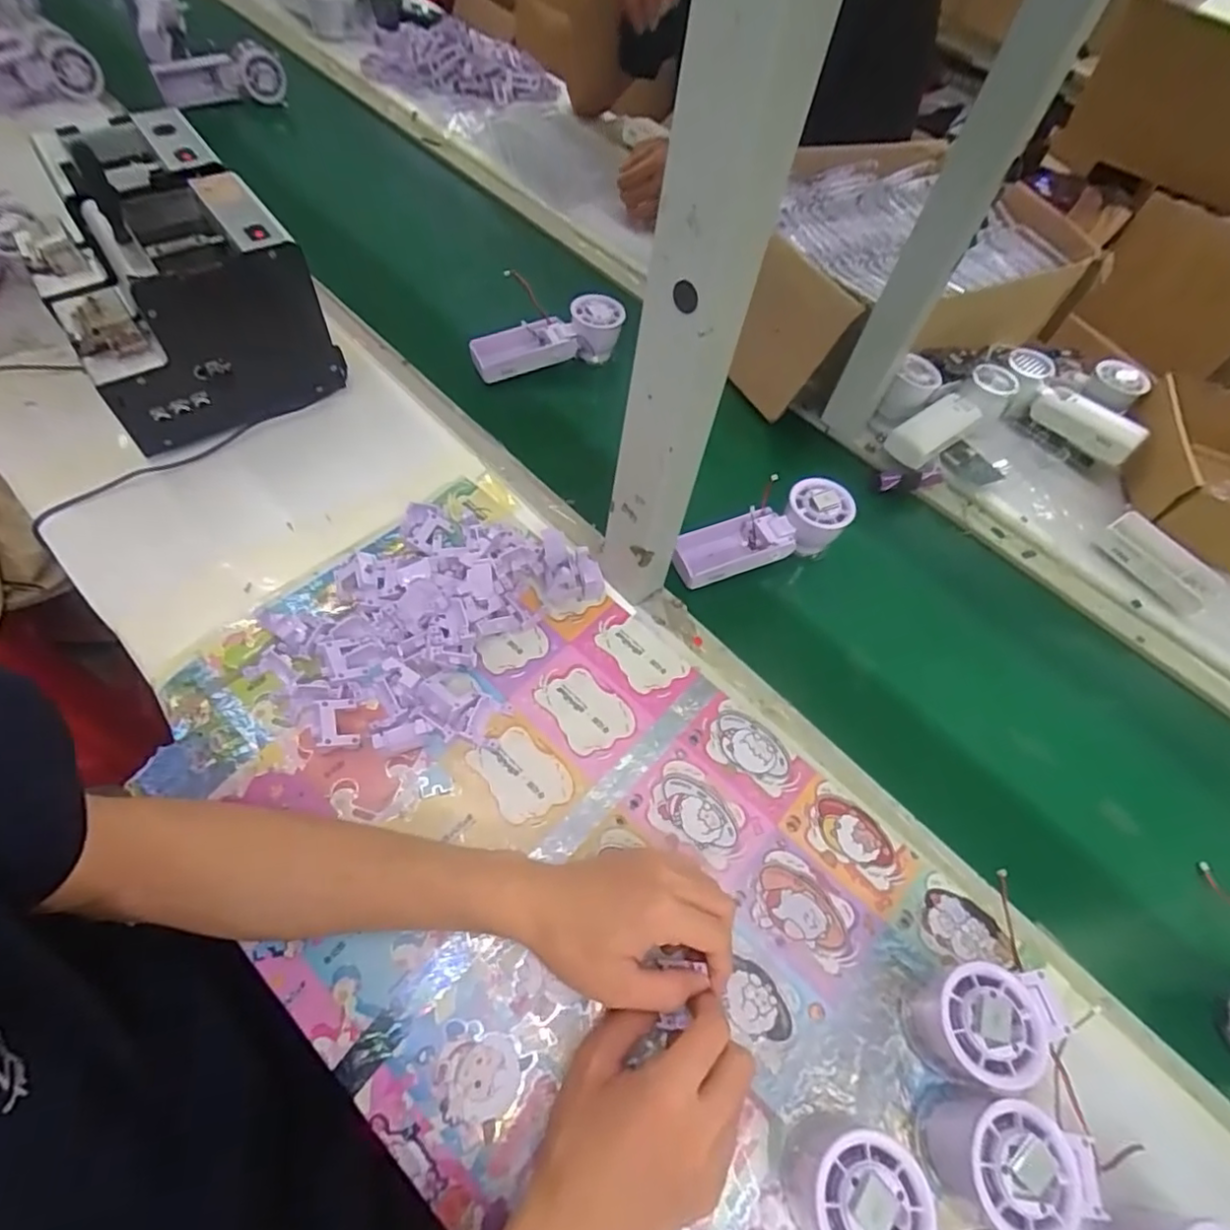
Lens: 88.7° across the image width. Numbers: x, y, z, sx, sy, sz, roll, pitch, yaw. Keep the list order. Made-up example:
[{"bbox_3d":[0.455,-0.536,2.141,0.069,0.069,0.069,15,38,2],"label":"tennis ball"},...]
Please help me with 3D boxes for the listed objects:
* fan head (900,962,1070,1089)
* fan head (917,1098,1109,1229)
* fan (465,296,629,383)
[{"bbox_3d":[0.223,0.237,0.372,0.085,0.060,0.058,-6,61,-10],"label":"fan head"},{"bbox_3d":[0.216,0.295,0.337,0.086,0.058,0.059,15,59,3],"label":"fan head"},{"bbox_3d":[-0.077,-0.313,0.715,0.170,0.047,0.067,-17,62,-13],"label":"fan"}]

